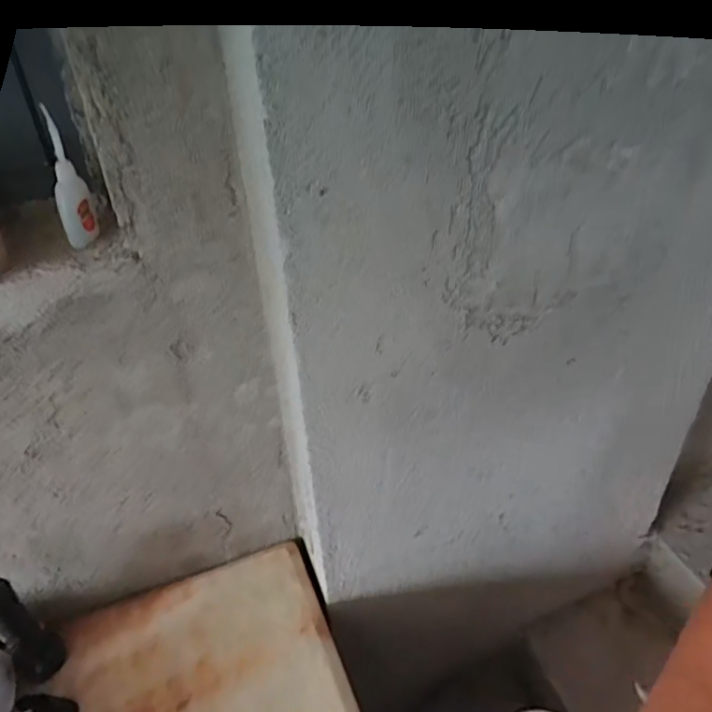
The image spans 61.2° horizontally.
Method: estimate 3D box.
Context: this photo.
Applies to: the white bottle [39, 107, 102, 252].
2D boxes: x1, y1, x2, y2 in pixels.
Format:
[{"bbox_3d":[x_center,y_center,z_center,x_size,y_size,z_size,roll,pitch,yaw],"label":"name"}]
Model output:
[{"bbox_3d":[-0.267,-0.163,0.553,0.031,0.119,0.037,-16,38,-18],"label":"white bottle"}]

